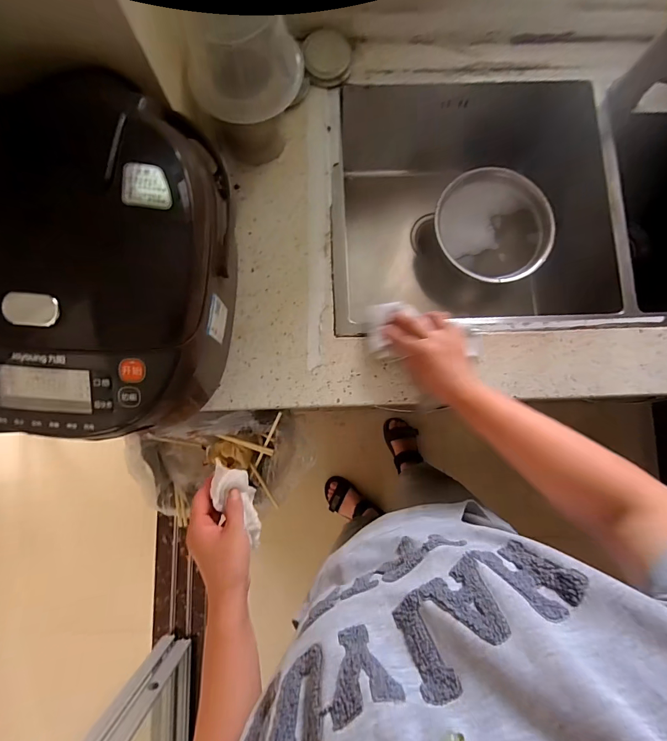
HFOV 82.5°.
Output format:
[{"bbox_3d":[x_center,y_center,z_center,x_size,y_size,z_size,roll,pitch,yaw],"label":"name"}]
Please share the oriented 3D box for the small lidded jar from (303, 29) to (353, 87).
[{"bbox_3d":[-0.009,-0.487,0.595,0.071,0.018,0.083,-5,83,-1],"label":"small lidded jar"}]

